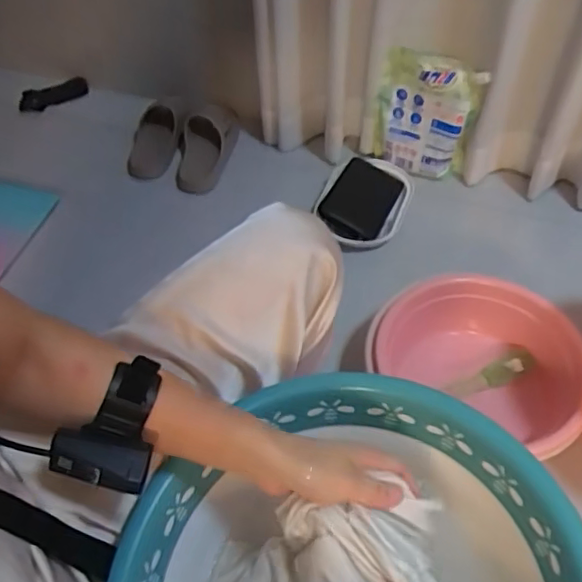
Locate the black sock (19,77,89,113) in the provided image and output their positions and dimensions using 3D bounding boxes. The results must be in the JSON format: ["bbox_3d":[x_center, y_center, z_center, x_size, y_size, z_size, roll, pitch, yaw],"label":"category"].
[{"bbox_3d":[-0.591,-0.489,1.477,0.170,0.034,0.056,-26,55,-17],"label":"black sock"}]

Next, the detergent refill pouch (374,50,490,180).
[{"bbox_3d":[0.267,-0.346,1.191,0.198,0.242,0.053,22,56,18],"label":"detergent refill pouch"}]

